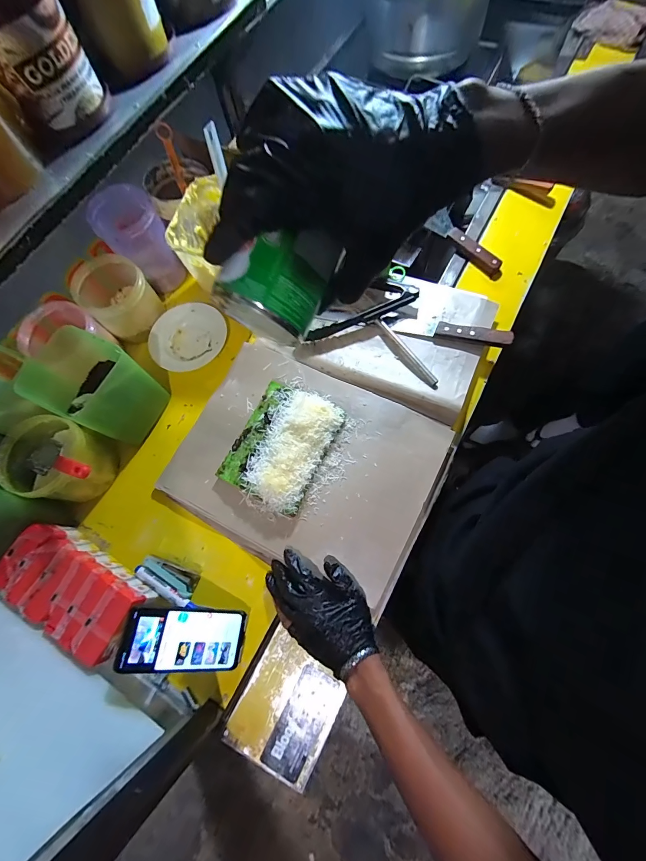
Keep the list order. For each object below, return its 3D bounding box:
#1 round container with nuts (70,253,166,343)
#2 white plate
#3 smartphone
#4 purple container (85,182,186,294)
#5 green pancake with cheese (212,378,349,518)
[{"bbox_3d":[-0.388,-0.255,0.657,0.136,0.092,0.118,42,79,13],"label":"round container with nuts"},{"bbox_3d":[-0.258,-0.183,0.664,0.129,0.028,0.154,7,73,4],"label":"white plate"},{"bbox_3d":[-0.176,0.271,0.450,0.152,0.013,0.071,20,66,-28],"label":"smartphone"},{"bbox_3d":[-0.345,-0.359,0.664,0.105,0.161,0.104,-1,73,2],"label":"purple container"},{"bbox_3d":[-0.066,0.017,0.545,0.142,0.035,0.191,26,76,9],"label":"green pancake with cheese"}]

